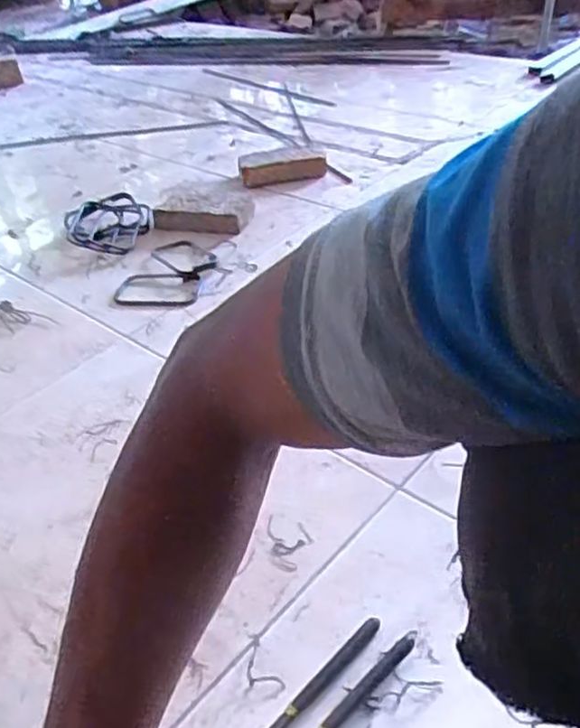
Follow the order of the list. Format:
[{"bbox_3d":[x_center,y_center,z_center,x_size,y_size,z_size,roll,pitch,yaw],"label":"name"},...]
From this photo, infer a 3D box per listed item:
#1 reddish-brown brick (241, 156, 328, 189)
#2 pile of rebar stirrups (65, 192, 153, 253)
[{"bbox_3d":[-0.009,-0.409,1.458,0.179,0.034,0.047,-10,38,-4],"label":"reddish-brown brick"},{"bbox_3d":[-0.352,-0.276,1.317,0.157,0.028,0.185,9,43,16],"label":"pile of rebar stirrups"}]

